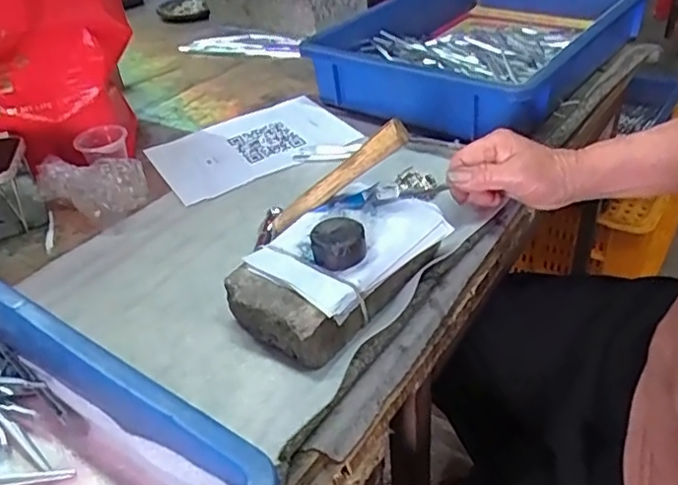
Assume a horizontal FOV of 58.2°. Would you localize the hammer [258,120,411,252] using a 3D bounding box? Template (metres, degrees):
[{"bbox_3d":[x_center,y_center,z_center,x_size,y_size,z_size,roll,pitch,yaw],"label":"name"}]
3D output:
[{"bbox_3d":[-0.008,-0.048,0.494,0.155,0.019,0.046,-34,18,29],"label":"hammer"}]

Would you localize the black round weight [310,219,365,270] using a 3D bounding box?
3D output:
[{"bbox_3d":[-0.001,0.001,0.443,0.037,0.022,0.037,-5,37,1],"label":"black round weight"}]

